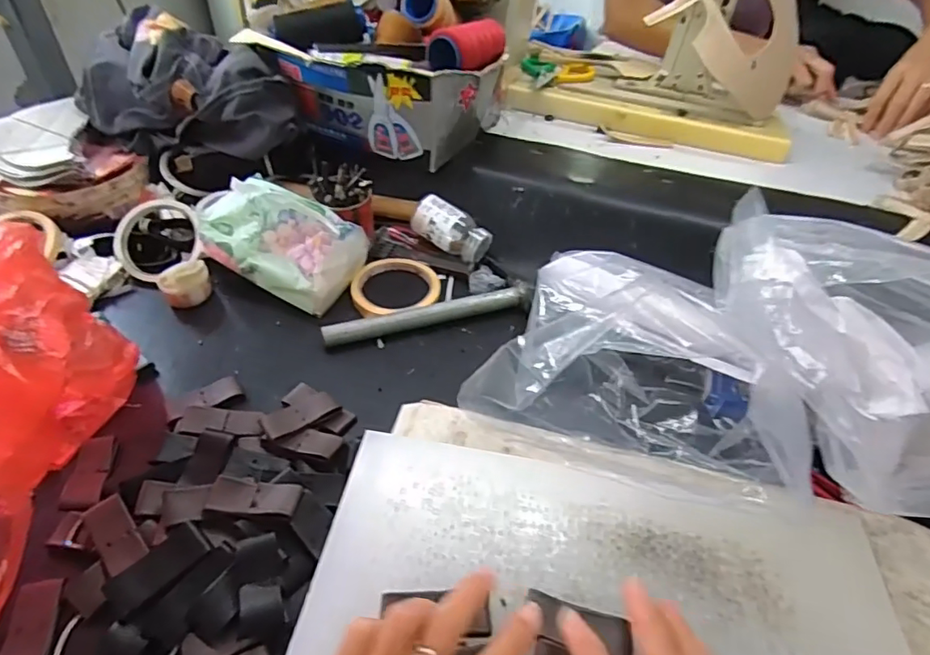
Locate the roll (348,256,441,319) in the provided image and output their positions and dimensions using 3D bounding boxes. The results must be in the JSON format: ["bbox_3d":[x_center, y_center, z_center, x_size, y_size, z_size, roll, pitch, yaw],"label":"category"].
[{"bbox_3d":[-0.073,-0.044,0.590,0.090,0.018,0.095,2,45,-2],"label":"roll"}]

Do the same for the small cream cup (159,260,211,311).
[{"bbox_3d":[-0.287,-0.043,0.564,0.048,0.041,0.045,2,45,-2],"label":"small cream cup"}]

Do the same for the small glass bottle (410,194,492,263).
[{"bbox_3d":[-0.016,-0.112,0.628,0.091,0.044,0.048,33,91,3],"label":"small glass bottle"}]

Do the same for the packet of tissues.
[{"bbox_3d":[-0.188,-0.089,0.569,0.141,0.103,0.081,18,46,13],"label":"packet of tissues"}]

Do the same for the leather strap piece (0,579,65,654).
[{"bbox_3d":[-0.266,0.185,0.335,0.024,0.005,0.060,2,41,-18],"label":"leather strap piece"}]

